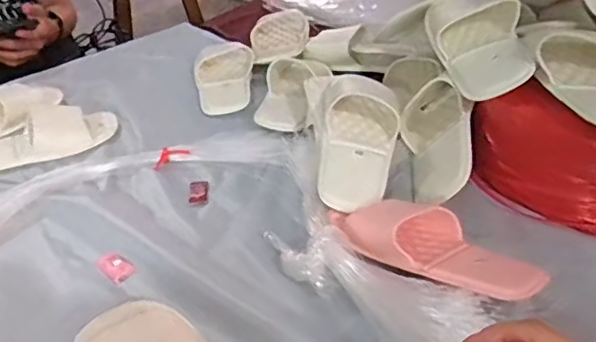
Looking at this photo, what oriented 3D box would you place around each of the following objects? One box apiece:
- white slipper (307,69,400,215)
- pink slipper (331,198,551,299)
[{"bbox_3d":[0.075,-0.053,0.736,0.115,0.064,0.240,-3,37,1],"label":"white slipper"},{"bbox_3d":[0.141,0.078,0.597,0.228,0.049,0.110,23,45,30],"label":"pink slipper"}]

